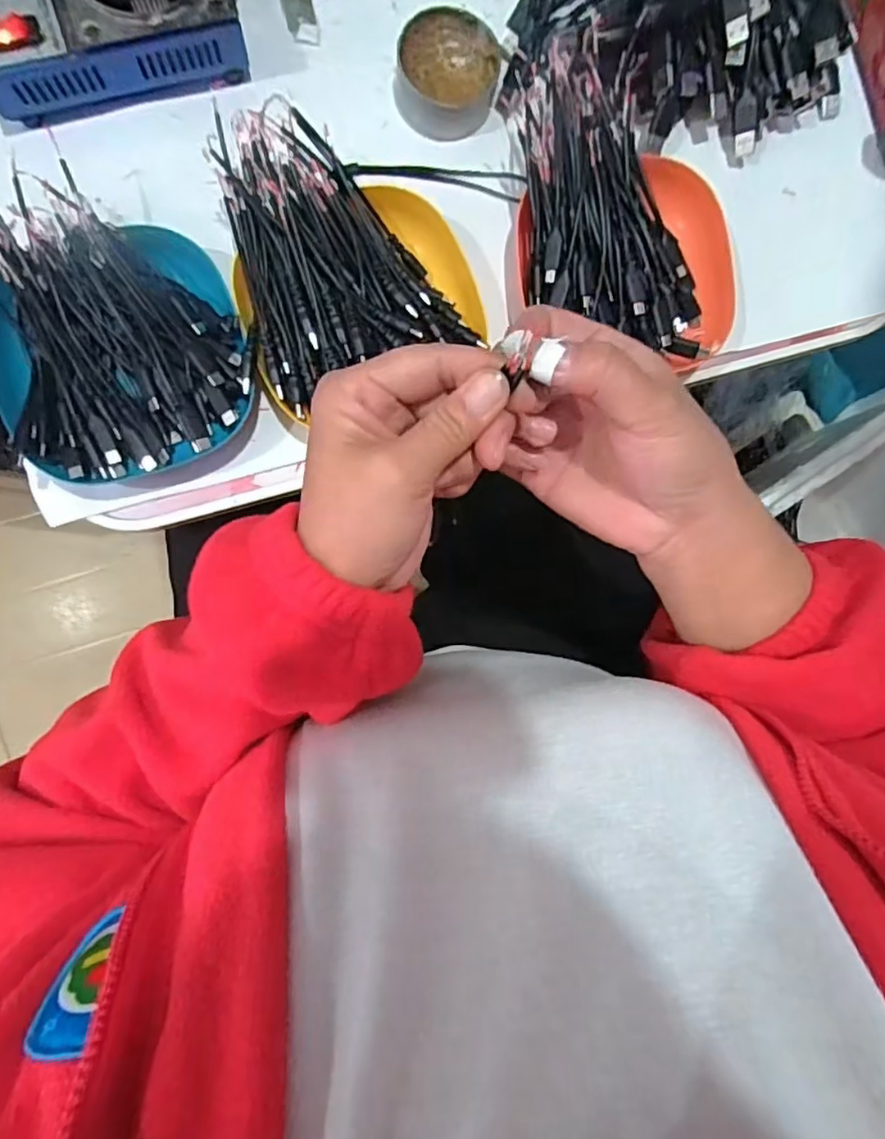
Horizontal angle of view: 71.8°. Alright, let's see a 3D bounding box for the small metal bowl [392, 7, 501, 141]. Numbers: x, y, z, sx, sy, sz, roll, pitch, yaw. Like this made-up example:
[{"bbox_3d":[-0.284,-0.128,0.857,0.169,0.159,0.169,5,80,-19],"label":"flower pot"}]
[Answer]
[{"bbox_3d":[0.003,-0.314,0.387,0.063,0.029,0.060,0,90,-6],"label":"small metal bowl"}]

